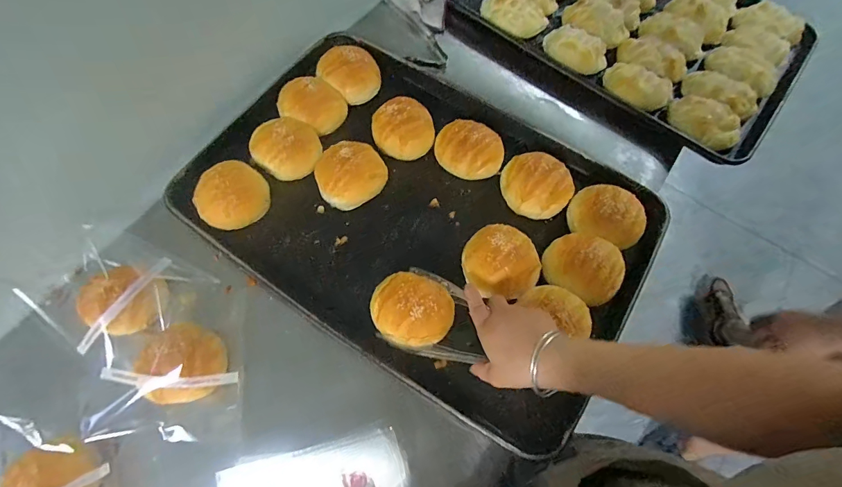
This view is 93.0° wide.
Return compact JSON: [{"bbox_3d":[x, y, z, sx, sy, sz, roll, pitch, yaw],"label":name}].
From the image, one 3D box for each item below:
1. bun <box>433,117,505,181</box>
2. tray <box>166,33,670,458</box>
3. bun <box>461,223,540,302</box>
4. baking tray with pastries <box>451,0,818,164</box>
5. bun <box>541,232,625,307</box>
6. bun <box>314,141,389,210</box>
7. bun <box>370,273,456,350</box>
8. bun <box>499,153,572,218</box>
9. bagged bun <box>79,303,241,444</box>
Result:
[{"bbox_3d":[0.069,-0.131,0.575,0.100,0.057,0.074,11,67,3],"label":"bun"},{"bbox_3d":[-0.010,-0.058,0.545,0.586,0.069,0.400,31,70,11],"label":"tray"},{"bbox_3d":[0.104,0.027,0.518,0.100,0.060,0.090,5,67,0],"label":"bun"},{"bbox_3d":[0.380,-0.423,0.733,0.592,0.061,0.389,40,71,14],"label":"baking tray with pastries"},{"bbox_3d":[0.210,0.026,0.508,0.099,0.045,0.079,35,70,12],"label":"bun"},{"bbox_3d":[-0.098,-0.097,0.561,0.094,0.060,0.086,1,67,-2],"label":"bun"},{"bbox_3d":[-0.013,0.075,0.473,0.100,0.033,0.083,25,70,11],"label":"bun"},{"bbox_3d":[0.162,-0.079,0.565,0.088,0.061,0.093,1,67,-2],"label":"bun"},{"bbox_3d":[-0.301,0.155,0.472,0.150,0.044,0.151,-6,67,-5],"label":"bagged bun"}]

